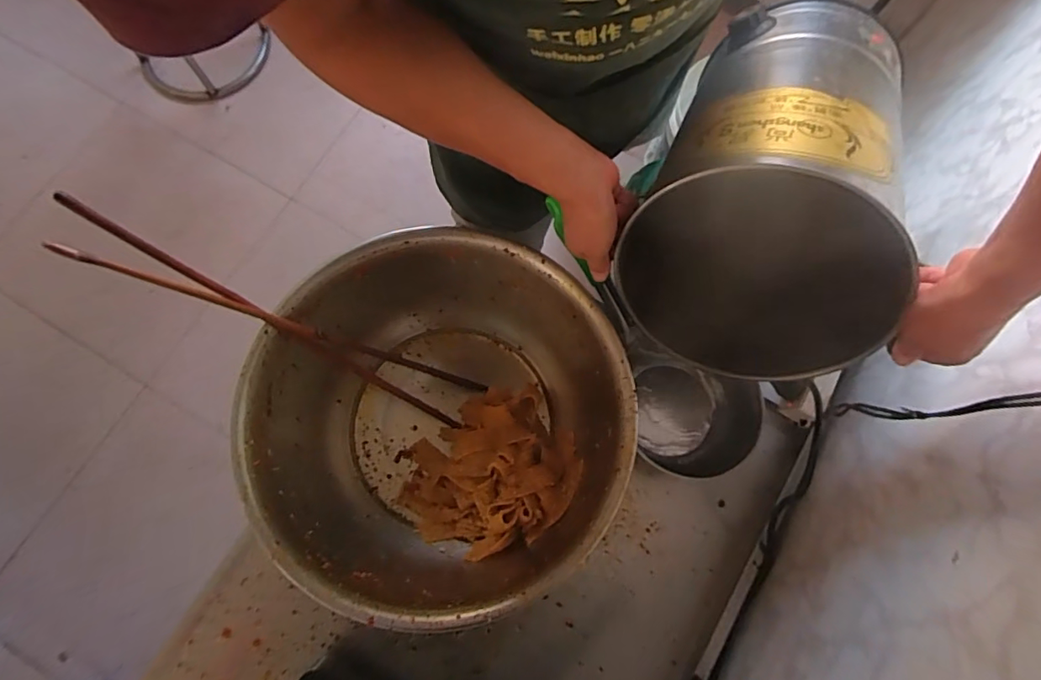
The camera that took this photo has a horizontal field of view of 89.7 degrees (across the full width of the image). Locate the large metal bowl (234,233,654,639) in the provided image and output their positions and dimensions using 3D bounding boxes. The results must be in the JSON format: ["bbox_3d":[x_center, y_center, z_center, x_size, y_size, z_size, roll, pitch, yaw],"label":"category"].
[{"bbox_3d":[-0.087,0.097,0.615,0.384,0.191,0.377,0,75,-1],"label":"large metal bowl"}]

